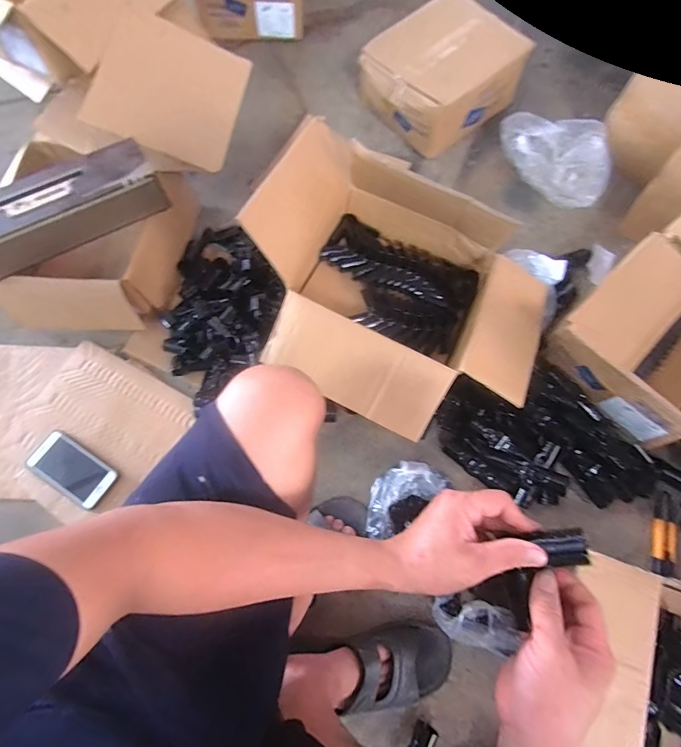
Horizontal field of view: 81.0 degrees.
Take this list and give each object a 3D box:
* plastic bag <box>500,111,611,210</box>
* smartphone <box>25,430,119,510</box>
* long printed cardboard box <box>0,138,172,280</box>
[{"bbox_3d":[0.495,-0.505,0.930,0.159,0.105,0.284,-40,76,-14],"label":"plastic bag"},{"bbox_3d":[-0.494,0.175,0.729,0.160,0.014,0.084,31,73,10],"label":"smartphone"},{"bbox_3d":[-0.510,-0.284,0.704,0.382,0.085,0.112,-24,72,-9],"label":"long printed cardboard box"}]

